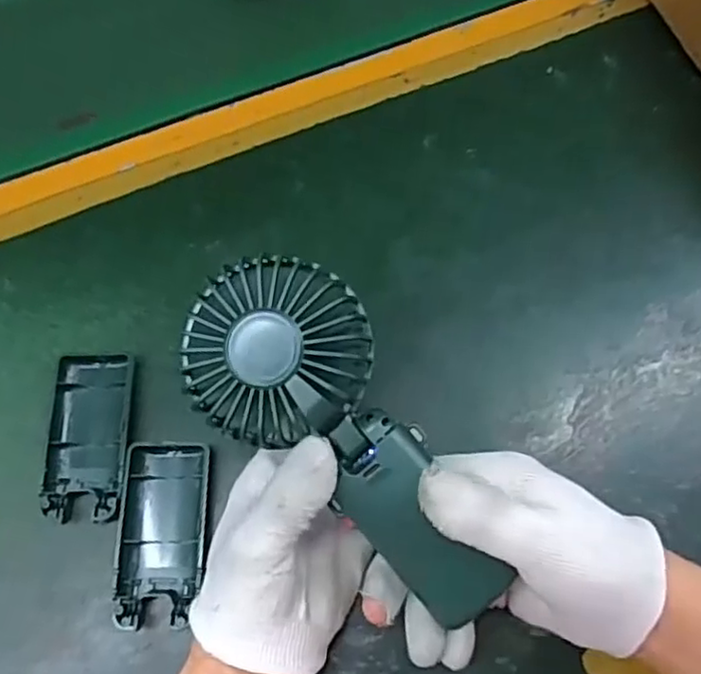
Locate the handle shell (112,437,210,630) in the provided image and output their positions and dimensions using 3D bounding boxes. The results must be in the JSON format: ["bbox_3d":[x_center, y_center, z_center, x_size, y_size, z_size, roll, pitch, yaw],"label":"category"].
[{"bbox_3d":[-0.100,0.104,0.351,0.043,0.014,0.092,-1,67,1],"label":"handle shell"}]

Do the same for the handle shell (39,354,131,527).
[{"bbox_3d":[-0.146,0.055,0.369,0.044,0.015,0.093,-1,67,1],"label":"handle shell"}]

